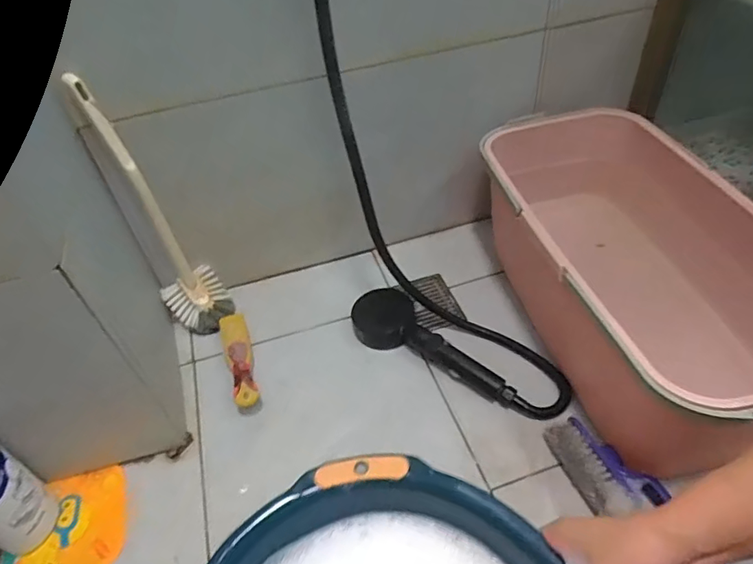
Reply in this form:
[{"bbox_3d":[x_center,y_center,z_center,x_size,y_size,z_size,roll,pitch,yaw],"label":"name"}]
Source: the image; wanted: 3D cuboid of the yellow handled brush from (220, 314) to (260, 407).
[{"bbox_3d":[-0.185,0.105,0.694,0.037,0.035,0.159,-17,46,-11],"label":"yellow handled brush"}]

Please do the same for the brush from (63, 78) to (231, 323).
[{"bbox_3d":[-0.279,-0.087,0.655,0.081,0.338,0.062,-22,47,-16],"label":"brush"}]

